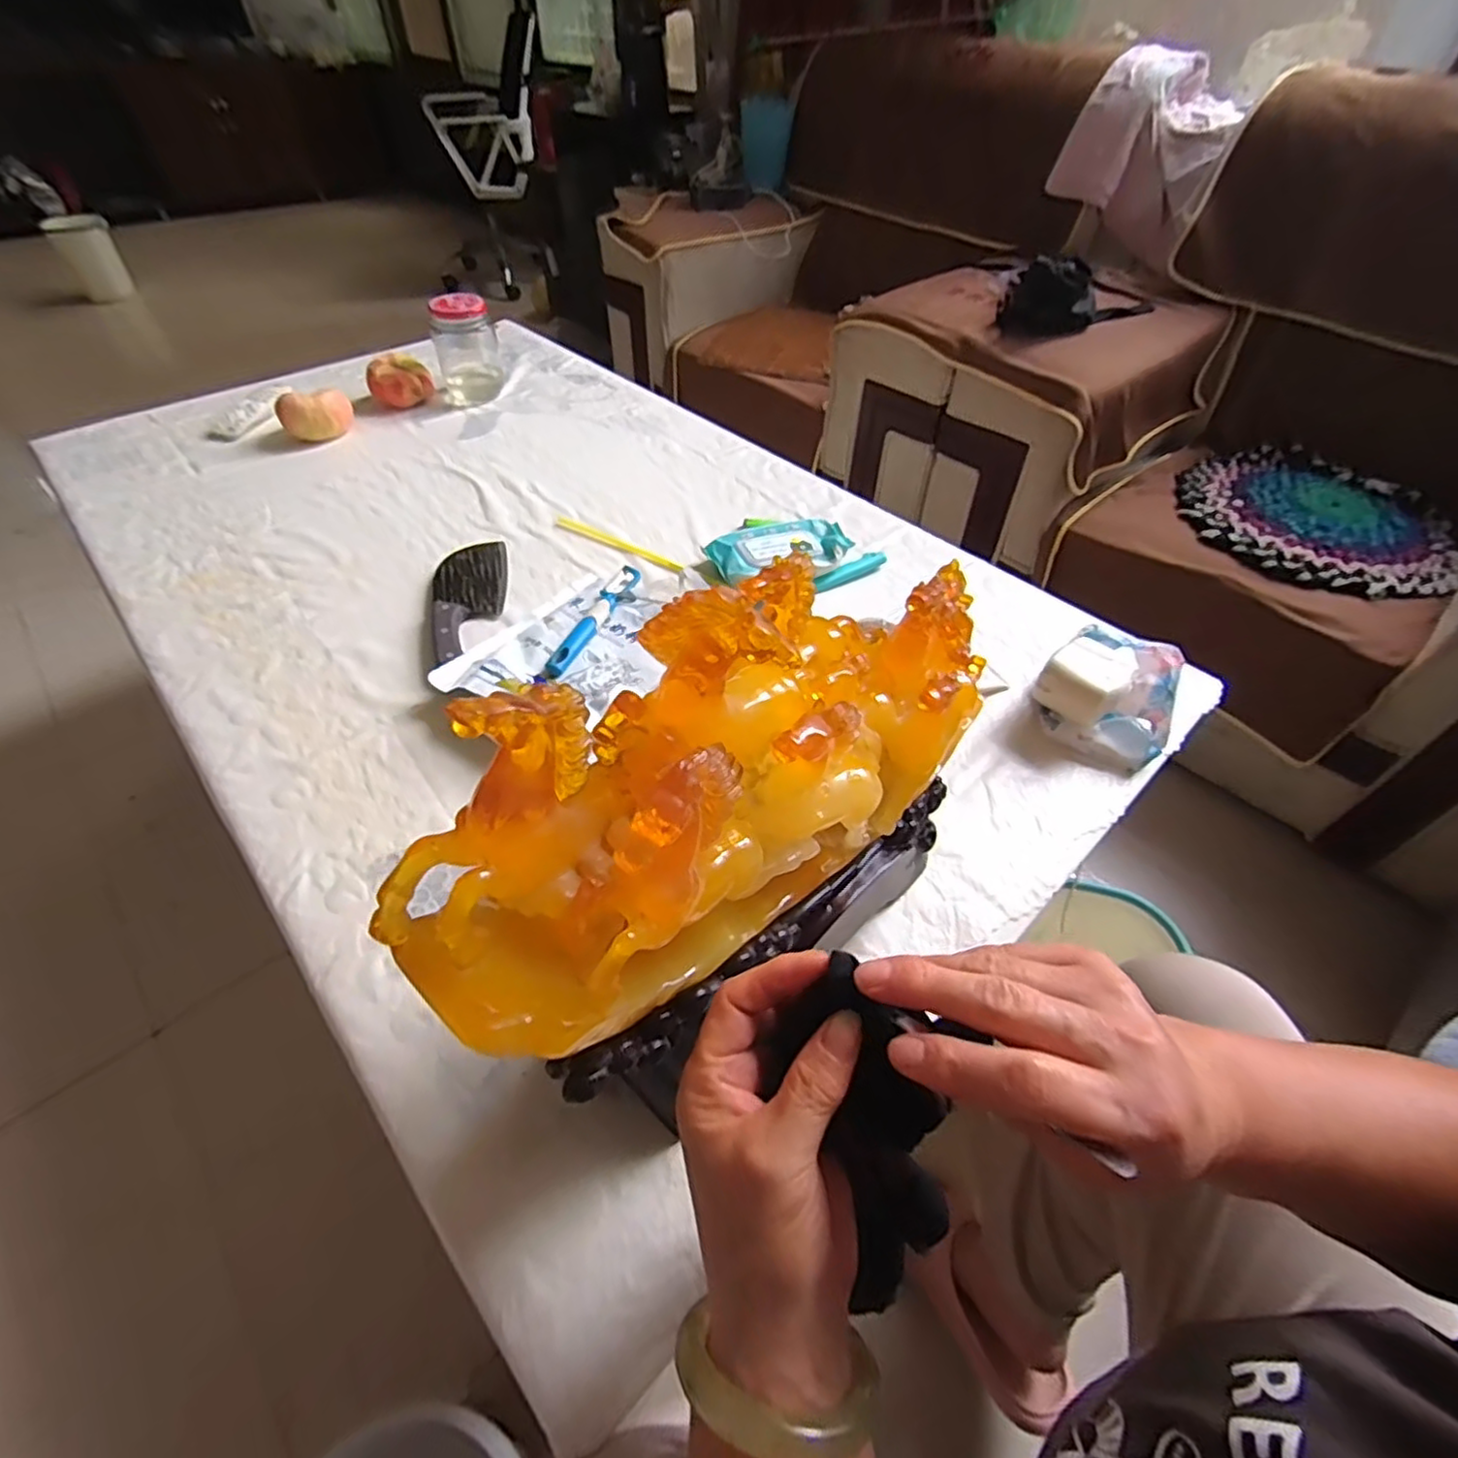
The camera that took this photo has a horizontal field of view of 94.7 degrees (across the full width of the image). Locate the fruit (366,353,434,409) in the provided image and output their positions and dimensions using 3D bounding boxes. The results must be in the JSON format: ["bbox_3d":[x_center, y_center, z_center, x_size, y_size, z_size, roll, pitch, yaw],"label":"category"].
[{"bbox_3d":[-0.524,-0.554,1.072,0.093,0.061,0.076,-18,52,-16],"label":"fruit"}]

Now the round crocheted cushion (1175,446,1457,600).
[{"bbox_3d":[0.992,-0.363,1.137,0.407,0.042,0.417,1,49,-1],"label":"round crocheted cushion"}]

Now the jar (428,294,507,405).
[{"bbox_3d":[-0.422,-0.611,1.079,0.097,0.138,0.087,-14,51,-13],"label":"jar"}]

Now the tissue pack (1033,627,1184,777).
[{"bbox_3d":[0.363,-0.038,0.629,0.116,0.062,0.138,34,56,25],"label":"tissue pack"}]

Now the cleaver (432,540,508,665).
[{"bbox_3d":[-0.290,-0.149,0.749,0.077,0.028,0.232,-9,49,-9],"label":"cleaver"}]

